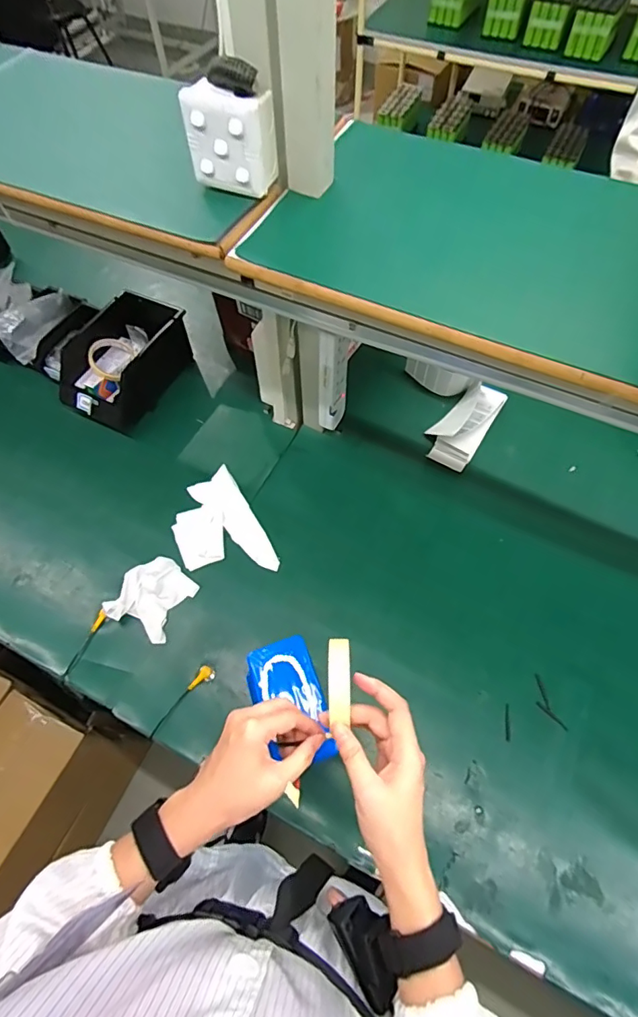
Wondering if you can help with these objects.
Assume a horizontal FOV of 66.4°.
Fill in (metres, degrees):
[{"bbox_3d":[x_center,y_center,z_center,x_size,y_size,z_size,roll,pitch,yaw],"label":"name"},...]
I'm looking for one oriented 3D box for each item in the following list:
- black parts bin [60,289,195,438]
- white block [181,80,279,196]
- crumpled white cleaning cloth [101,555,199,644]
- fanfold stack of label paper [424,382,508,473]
[{"bbox_3d":[-0.385,-0.294,0.973,0.166,0.107,0.269,24,65,13],"label":"black parts bin"},{"bbox_3d":[-0.093,-0.393,0.518,0.084,0.085,0.042,19,64,12],"label":"white block"},{"bbox_3d":[-0.262,0.137,0.771,0.107,0.017,0.116,26,65,14],"label":"crumpled white cleaning cloth"},{"bbox_3d":[0.277,-0.168,0.934,0.098,0.044,0.198,31,66,16],"label":"fanfold stack of label paper"}]

